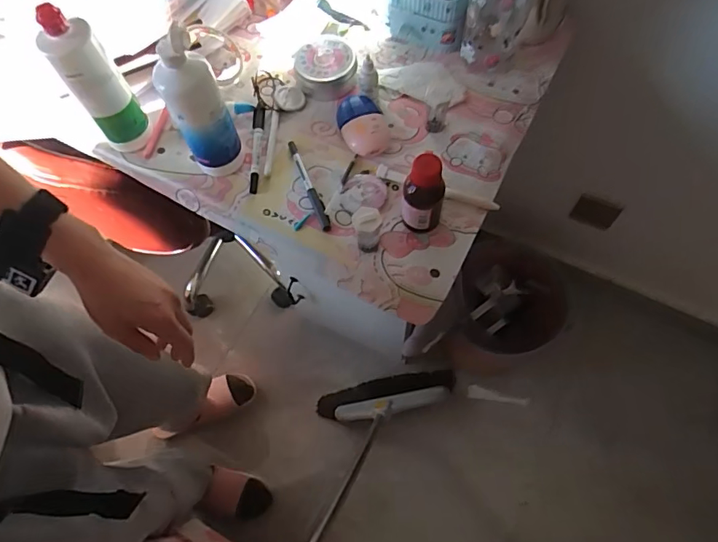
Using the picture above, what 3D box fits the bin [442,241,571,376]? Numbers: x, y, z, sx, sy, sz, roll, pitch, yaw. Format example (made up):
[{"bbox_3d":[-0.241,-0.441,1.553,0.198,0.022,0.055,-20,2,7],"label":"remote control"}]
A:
[{"bbox_3d":[0.328,0.101,1.121,0.227,0.300,0.249,14,67,9],"label":"bin"}]

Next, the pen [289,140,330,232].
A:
[{"bbox_3d":[-0.061,-0.105,0.589,0.012,0.009,0.134,-22,66,-7],"label":"pen"}]

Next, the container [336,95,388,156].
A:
[{"bbox_3d":[0.005,-0.180,0.605,0.055,0.033,0.082,-18,66,-5],"label":"container"}]

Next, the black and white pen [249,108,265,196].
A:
[{"bbox_3d":[-0.129,-0.154,0.615,0.016,0.009,0.124,-3,65,1],"label":"black and white pen"}]

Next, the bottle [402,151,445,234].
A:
[{"bbox_3d":[0.068,-0.079,0.520,0.041,0.105,0.035,10,66,8],"label":"bottle"}]

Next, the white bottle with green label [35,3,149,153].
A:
[{"bbox_3d":[-0.288,-0.201,0.549,0.052,0.185,0.043,-35,69,-13],"label":"white bottle with green label"}]

